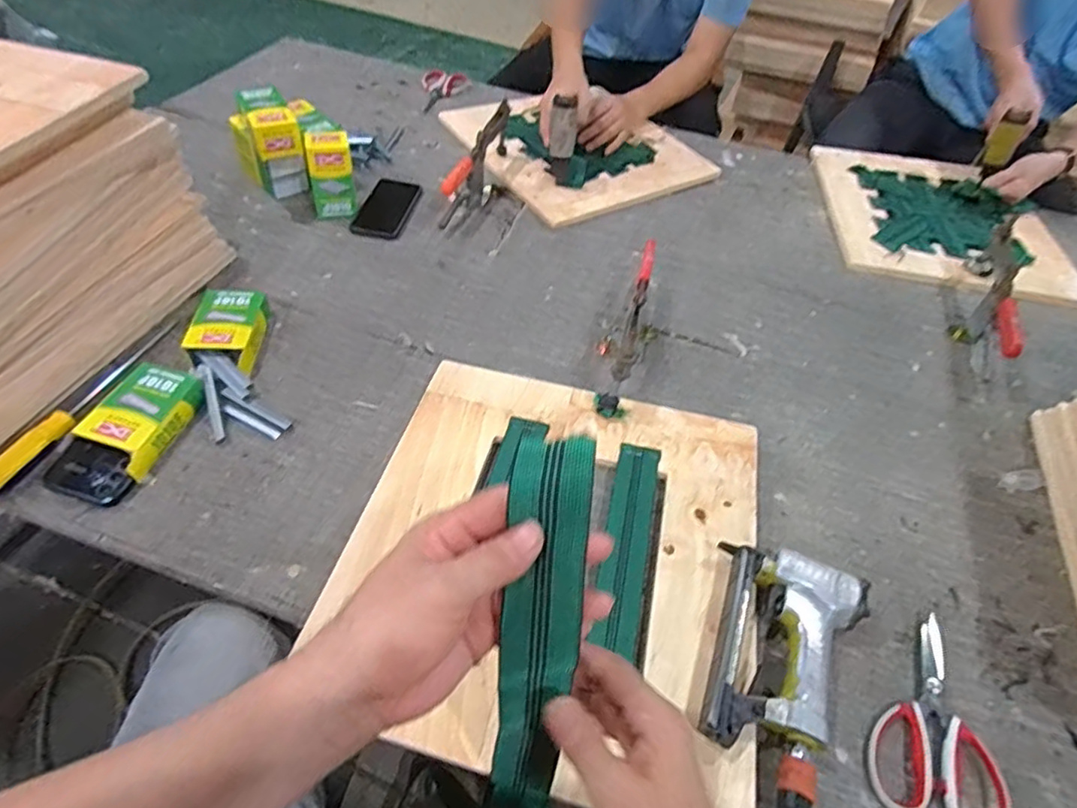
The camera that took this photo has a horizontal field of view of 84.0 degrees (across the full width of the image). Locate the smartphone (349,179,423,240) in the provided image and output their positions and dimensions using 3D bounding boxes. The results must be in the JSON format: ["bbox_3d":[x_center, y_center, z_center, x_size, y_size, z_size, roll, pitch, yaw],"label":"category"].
[{"bbox_3d":[-0.247,-0.329,0.998,0.083,0.008,0.165,13,50,4],"label":"smartphone"}]

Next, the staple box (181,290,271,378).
[{"bbox_3d":[-0.394,-0.096,0.765,0.081,0.042,0.124,2,50,-5],"label":"staple box"}]

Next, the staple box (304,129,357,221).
[{"bbox_3d":[-0.329,-0.362,0.951,0.068,0.120,0.055,-10,52,-14],"label":"staple box"}]

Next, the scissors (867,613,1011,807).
[{"bbox_3d":[0.357,0.277,0.540,0.103,0.018,0.186,20,51,10],"label":"scissors"}]

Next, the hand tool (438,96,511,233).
[{"bbox_3d":[-0.103,-0.415,1.028,0.036,0.107,0.266,17,50,8],"label":"hand tool"}]

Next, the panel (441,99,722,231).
[{"bbox_3d":[0.078,-0.513,1.181,0.398,0.023,0.419,-24,57,-24],"label":"panel"}]

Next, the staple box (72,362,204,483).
[{"bbox_3d":[-0.443,0.014,0.667,0.086,0.033,0.128,15,50,6],"label":"staple box"}]

